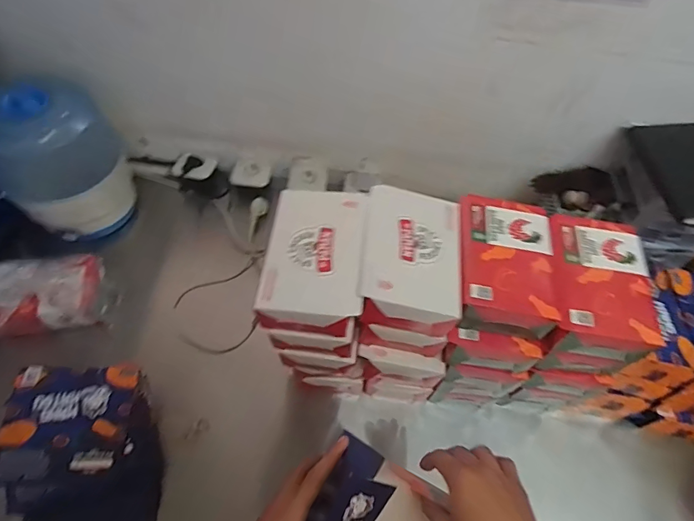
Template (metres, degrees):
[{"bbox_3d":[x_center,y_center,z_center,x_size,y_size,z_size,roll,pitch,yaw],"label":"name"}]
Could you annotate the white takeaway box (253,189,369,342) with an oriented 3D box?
[{"bbox_3d":[-0.040,0.002,0.559,0.123,0.073,0.184,5,57,-1],"label":"white takeaway box"}]

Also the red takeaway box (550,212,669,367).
[{"bbox_3d":[0.325,0.035,0.579,0.128,0.059,0.191,11,57,3],"label":"red takeaway box"}]

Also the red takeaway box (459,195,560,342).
[{"bbox_3d":[0.207,0.002,0.586,0.122,0.058,0.186,10,57,2],"label":"red takeaway box"}]

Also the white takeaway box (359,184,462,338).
[{"bbox_3d":[0.083,-0.001,0.569,0.125,0.071,0.185,8,57,1],"label":"white takeaway box"}]

